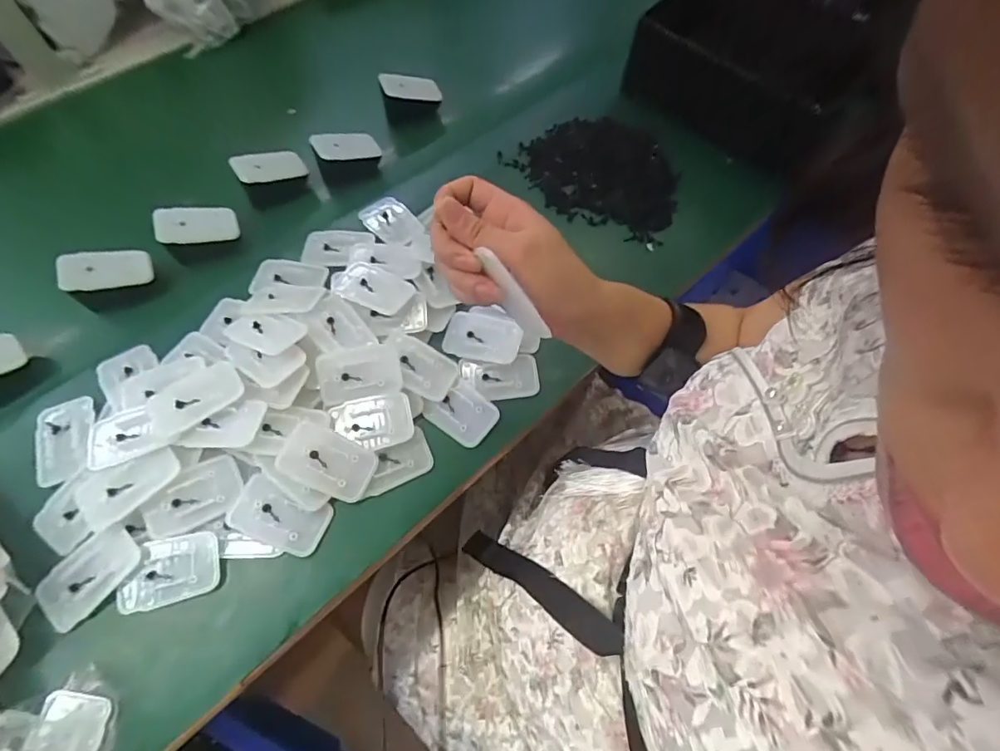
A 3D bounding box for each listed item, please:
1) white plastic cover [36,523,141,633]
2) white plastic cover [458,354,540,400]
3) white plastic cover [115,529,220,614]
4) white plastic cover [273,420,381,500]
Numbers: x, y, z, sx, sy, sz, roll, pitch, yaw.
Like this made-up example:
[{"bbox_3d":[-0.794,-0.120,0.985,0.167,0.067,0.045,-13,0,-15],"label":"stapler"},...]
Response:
[{"bbox_3d":[-0.297,0.143,0.356,0.043,0.008,0.067,38,68,17],"label":"white plastic cover"},{"bbox_3d":[-0.001,0.002,0.447,0.070,0.007,0.041,-6,63,-3],"label":"white plastic cover"},{"bbox_3d":[-0.241,0.143,0.362,0.065,0.011,0.046,-11,63,-6],"label":"white plastic cover"},{"bbox_3d":[-0.137,0.068,0.392,0.072,0.008,0.046,28,67,-10],"label":"white plastic cover"}]

